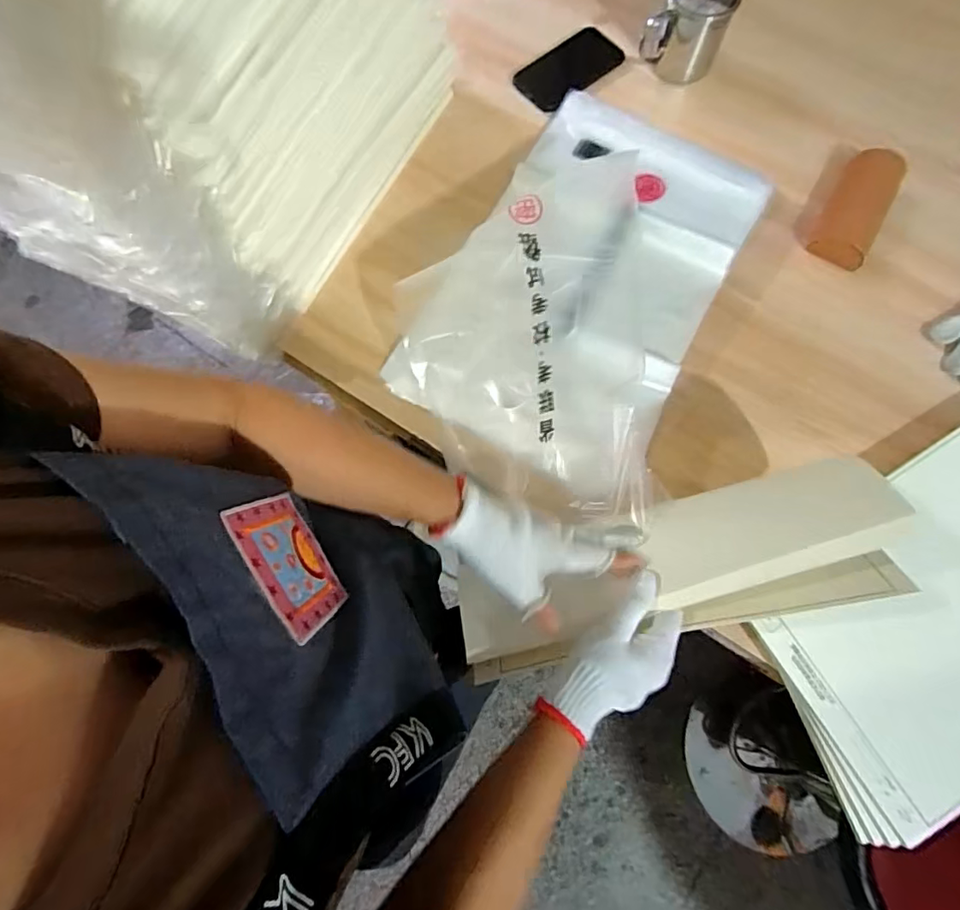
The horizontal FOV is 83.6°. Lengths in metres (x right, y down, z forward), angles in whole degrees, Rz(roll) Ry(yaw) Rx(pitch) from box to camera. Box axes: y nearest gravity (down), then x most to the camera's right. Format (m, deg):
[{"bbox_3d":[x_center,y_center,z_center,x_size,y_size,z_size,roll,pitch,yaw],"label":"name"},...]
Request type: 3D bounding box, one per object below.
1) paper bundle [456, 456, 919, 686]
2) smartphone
[{"bbox_3d":[0.160,0.105,0.466,0.363,0.072,0.117,-18,75,7],"label":"paper bundle"},{"bbox_3d":[0.122,-0.534,0.741,0.153,0.014,0.082,-39,78,-10],"label":"smartphone"}]

